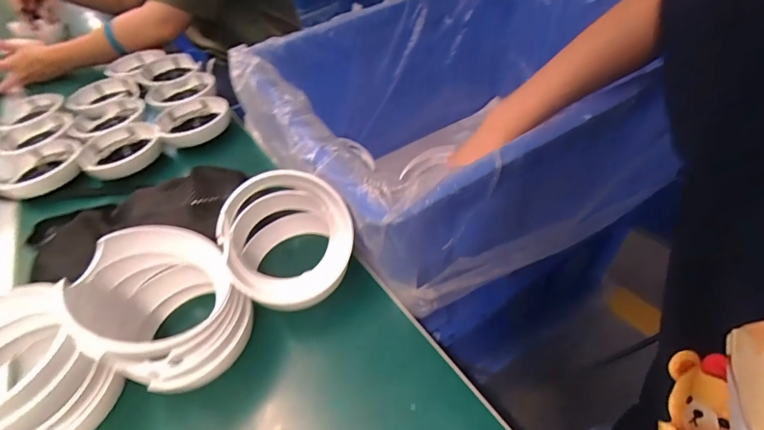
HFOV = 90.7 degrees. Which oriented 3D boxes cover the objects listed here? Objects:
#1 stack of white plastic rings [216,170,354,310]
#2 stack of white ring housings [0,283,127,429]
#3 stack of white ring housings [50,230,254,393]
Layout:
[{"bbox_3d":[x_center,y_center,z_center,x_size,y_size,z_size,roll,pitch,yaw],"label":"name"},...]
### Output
[{"bbox_3d":[-0.103,0.022,0.371,0.107,0.116,0.120,-28,50,-20],"label":"stack of white plastic rings"},{"bbox_3d":[-0.298,0.138,0.314,0.114,0.102,0.116,-32,51,-22],"label":"stack of white ring housings"},{"bbox_3d":[-0.183,0.077,0.342,0.102,0.101,0.115,-30,50,-21],"label":"stack of white ring housings"}]

